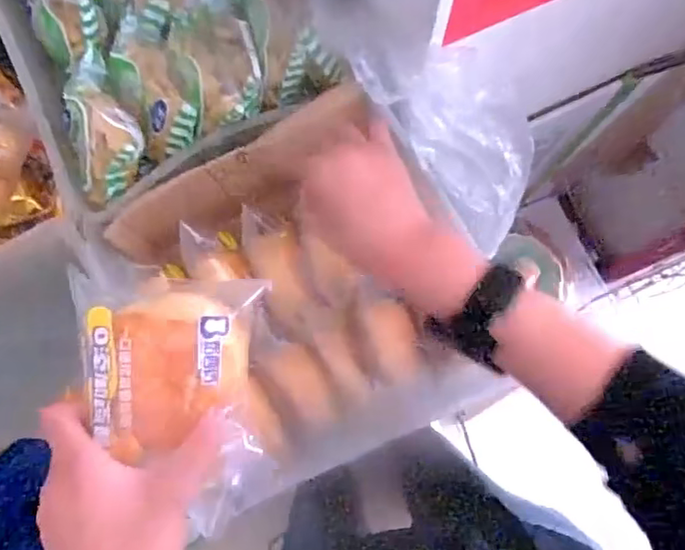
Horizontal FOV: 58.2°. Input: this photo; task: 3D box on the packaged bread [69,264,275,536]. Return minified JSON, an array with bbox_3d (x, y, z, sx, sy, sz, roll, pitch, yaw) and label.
[{"bbox_3d":[-0.099,0.073,0.353,0.096,0.044,0.138,-2,78,0],"label":"packaged bread"}]

